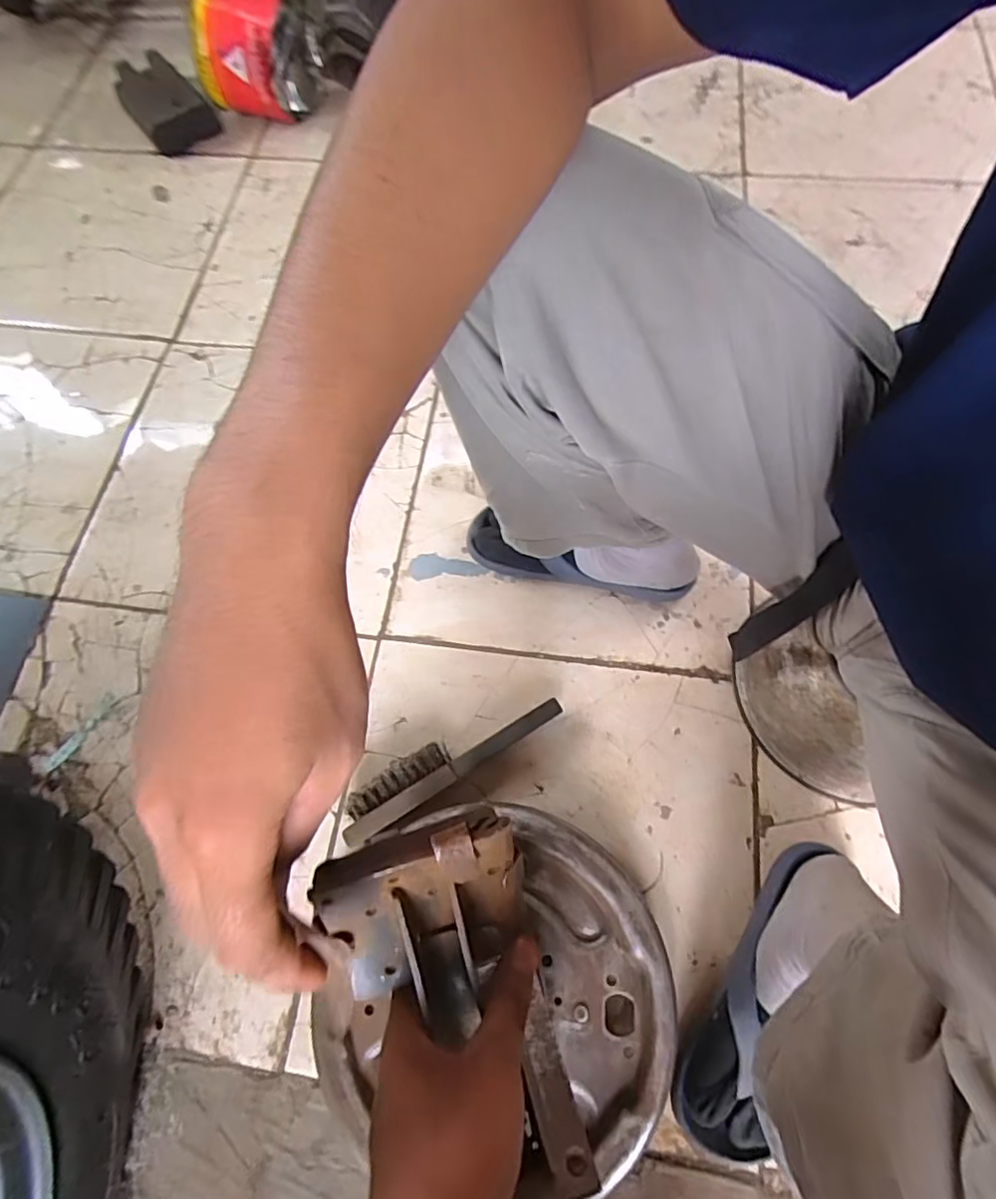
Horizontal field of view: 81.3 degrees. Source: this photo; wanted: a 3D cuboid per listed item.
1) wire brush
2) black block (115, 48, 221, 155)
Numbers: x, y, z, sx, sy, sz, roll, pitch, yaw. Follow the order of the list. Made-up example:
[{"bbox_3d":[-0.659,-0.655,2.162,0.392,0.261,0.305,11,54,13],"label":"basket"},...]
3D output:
[{"bbox_3d":[-0.047,0.160,0.586,0.236,0.030,0.047,-30,70,-9],"label":"wire brush"},{"bbox_3d":[-0.542,-0.805,0.939,0.112,0.051,0.171,-33,72,-11],"label":"black block"}]

